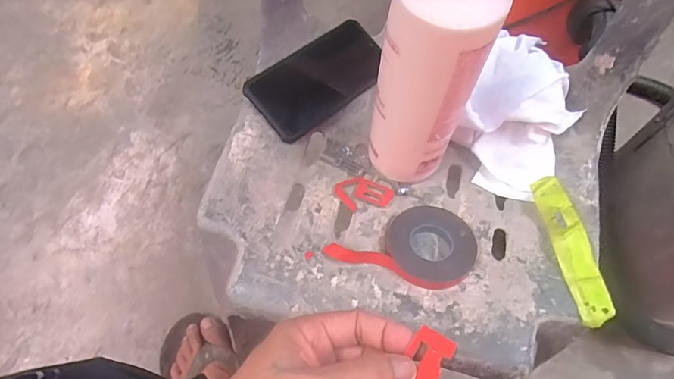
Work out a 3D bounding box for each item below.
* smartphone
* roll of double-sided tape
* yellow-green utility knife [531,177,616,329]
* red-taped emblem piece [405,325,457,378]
[{"bbox_3d":[-0.018,-0.128,0.503,0.169,0.008,0.083,-38,89,-23],"label":"smartphone"},{"bbox_3d":[0.066,0.046,0.425,0.131,0.015,0.082,17,63,7],"label":"roll of double-sided tape"},{"bbox_3d":[0.216,0.050,0.409,0.029,0.024,0.144,-6,63,-5],"label":"yellow-green utility knife"},{"bbox_3d":[0.050,0.100,0.252,0.023,0.004,0.038,22,70,44],"label":"red-taped emblem piece"}]

